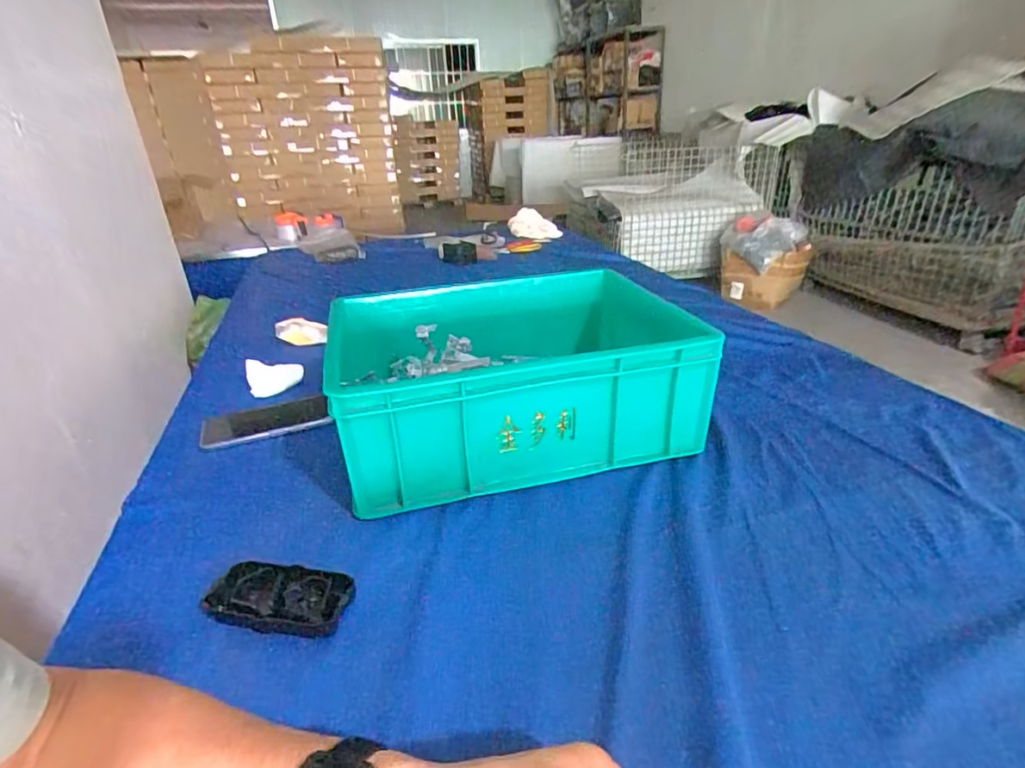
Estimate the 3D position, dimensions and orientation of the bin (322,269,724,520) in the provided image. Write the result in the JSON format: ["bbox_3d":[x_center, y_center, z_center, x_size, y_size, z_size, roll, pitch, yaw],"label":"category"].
[{"bbox_3d":[0.005,-0.023,0.678,0.417,0.142,0.324,-9,27,-12],"label":"bin"}]

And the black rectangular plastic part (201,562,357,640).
[{"bbox_3d":[-0.181,0.172,0.430,0.112,0.026,0.049,0,26,5],"label":"black rectangular plastic part"}]

